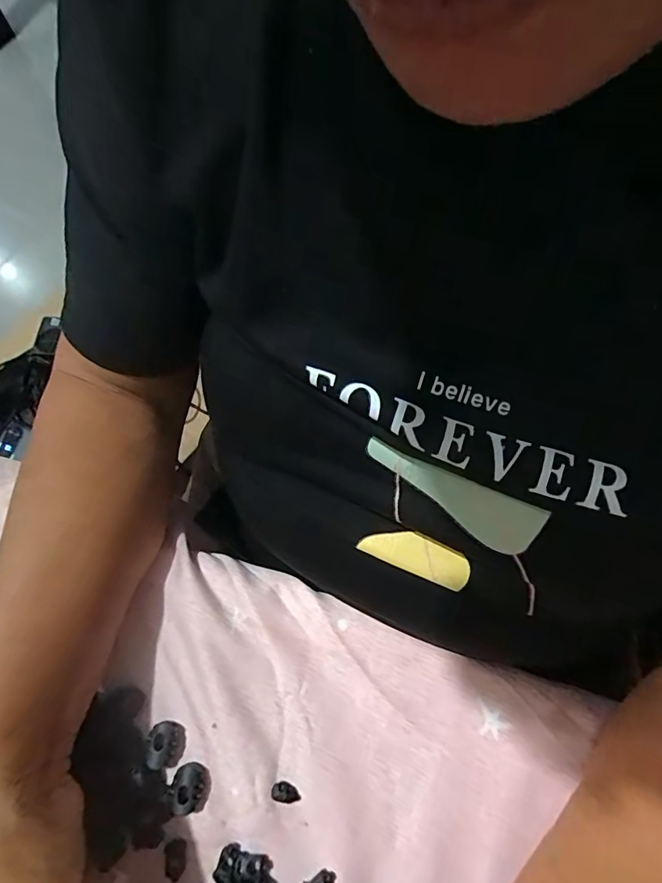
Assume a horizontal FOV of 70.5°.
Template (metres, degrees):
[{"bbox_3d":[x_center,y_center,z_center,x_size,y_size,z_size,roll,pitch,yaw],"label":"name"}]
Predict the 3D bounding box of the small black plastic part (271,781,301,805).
[{"bbox_3d":[-0.024,0.188,0.251,0.015,0.004,0.009,15,67,7],"label":"small black plastic part"}]

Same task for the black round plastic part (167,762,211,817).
[{"bbox_3d":[-0.076,0.186,0.250,0.020,0.007,0.022,0,68,0],"label":"black round plastic part"}]

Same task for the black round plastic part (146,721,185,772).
[{"bbox_3d":[-0.091,0.167,0.258,0.019,0.007,0.022,-3,68,-2],"label":"black round plastic part"}]

